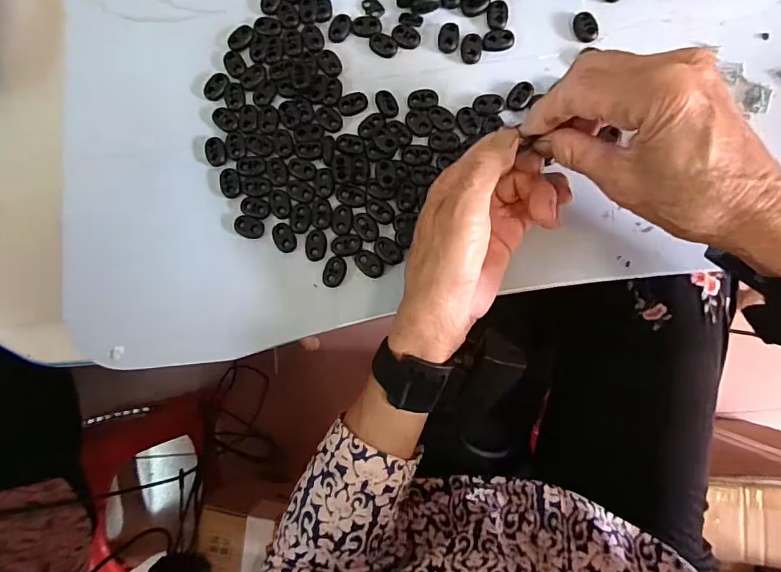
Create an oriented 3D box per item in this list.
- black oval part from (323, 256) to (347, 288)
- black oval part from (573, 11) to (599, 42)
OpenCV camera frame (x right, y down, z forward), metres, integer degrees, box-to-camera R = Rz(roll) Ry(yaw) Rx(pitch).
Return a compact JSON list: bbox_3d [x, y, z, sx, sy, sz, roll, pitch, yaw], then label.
[{"bbox_3d":[-0.039,-0.010,0.336,0.014,0.004,0.022,18,87,9],"label":"black oval part"},{"bbox_3d":[0.137,-0.181,0.336,0.015,0.004,0.020,-9,83,6],"label":"black oval part"}]

